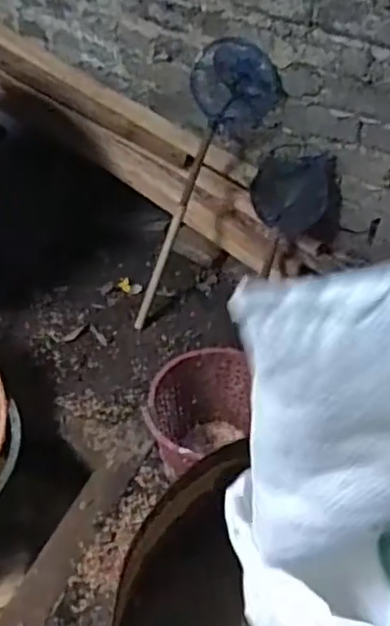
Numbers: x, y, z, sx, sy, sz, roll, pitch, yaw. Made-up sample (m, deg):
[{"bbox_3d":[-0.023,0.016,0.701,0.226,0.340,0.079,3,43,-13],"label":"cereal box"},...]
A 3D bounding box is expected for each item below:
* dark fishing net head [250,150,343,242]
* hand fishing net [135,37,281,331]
[{"bbox_3d":[0.279,-0.325,1.795,0.260,0.224,0.054,21,45,15],"label":"dark fishing net head"},{"bbox_3d":[-0.009,-0.339,1.802,0.250,0.801,0.140,31,19,24],"label":"hand fishing net"}]

